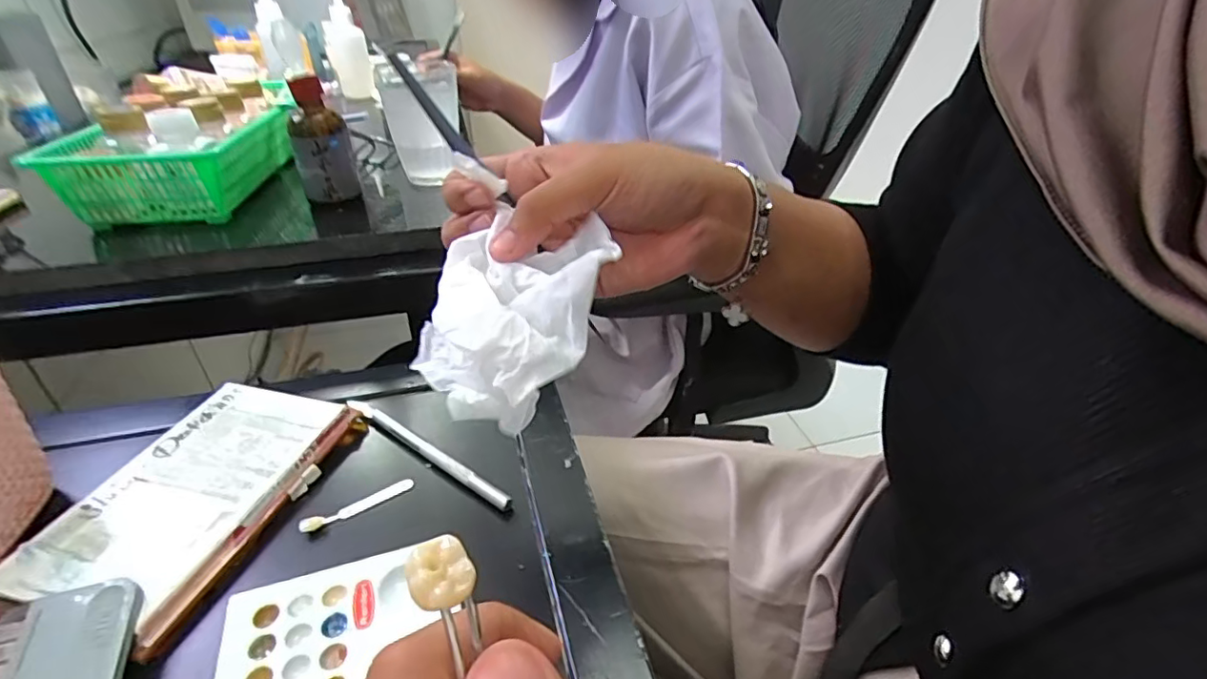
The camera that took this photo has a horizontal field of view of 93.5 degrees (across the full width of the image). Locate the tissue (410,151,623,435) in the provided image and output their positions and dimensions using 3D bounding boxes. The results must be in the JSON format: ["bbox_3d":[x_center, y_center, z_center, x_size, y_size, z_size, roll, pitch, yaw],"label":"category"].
[{"bbox_3d":[-0.033,-0.011,0.224,0.075,0.051,0.078,-21,39,-27],"label":"tissue"}]

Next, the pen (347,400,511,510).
[{"bbox_3d":[-0.104,0.064,0.327,0.134,0.007,0.007,22,40,30],"label":"pen"}]

